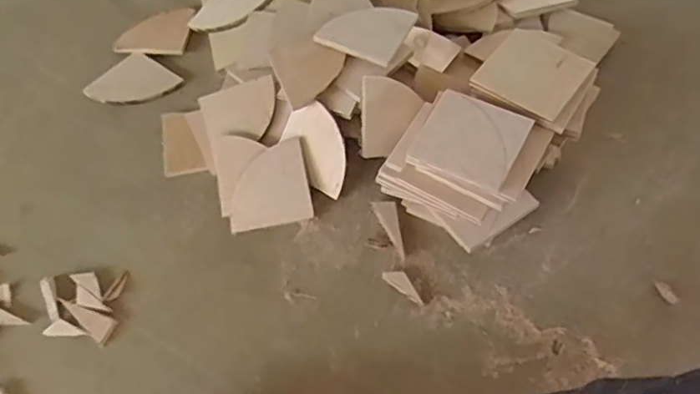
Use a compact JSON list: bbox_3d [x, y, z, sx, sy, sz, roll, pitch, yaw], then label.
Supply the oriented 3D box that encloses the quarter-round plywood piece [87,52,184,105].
[{"bbox_3d":[-0.304,-0.158,0.846,0.102,0.006,0.099,31,62,20],"label":"quarter-round plywood piece"}]

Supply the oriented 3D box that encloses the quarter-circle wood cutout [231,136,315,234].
[{"bbox_3d":[-0.100,-0.013,0.725,0.097,0.007,0.096,-11,85,2],"label":"quarter-circle wood cutout"}]

